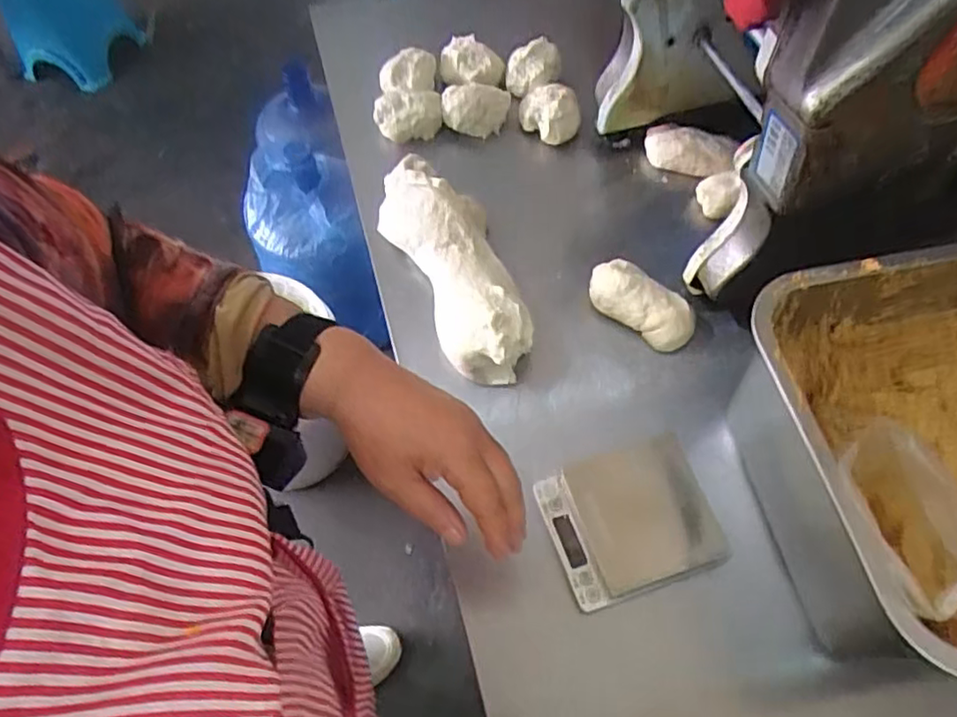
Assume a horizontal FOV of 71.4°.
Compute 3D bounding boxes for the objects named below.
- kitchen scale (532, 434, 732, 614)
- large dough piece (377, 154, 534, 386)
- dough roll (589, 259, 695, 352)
[{"bbox_3d":[0.119,0.128,0.526,0.125,0.023,0.106,-17,62,-9],"label":"kitchen scale"},{"bbox_3d":[-0.022,-0.094,0.625,0.090,0.053,0.251,-25,63,-13],"label":"large dough piece"},{"bbox_3d":[0.148,-0.052,0.610,0.103,0.035,0.046,35,67,19],"label":"dough roll"}]

